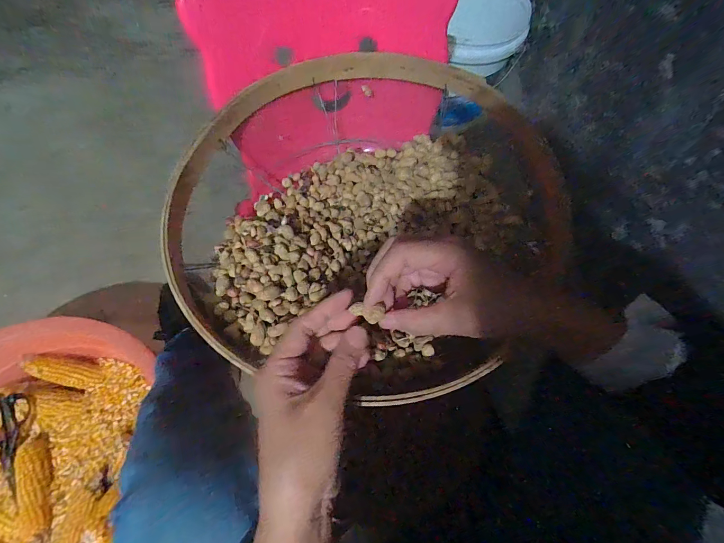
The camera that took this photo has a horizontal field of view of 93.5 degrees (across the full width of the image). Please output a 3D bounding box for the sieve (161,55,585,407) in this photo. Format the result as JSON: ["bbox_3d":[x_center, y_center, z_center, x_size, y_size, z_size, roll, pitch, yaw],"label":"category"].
[{"bbox_3d":[-0.018,-0.067,0.425,0.390,0.113,0.405,1,67,-1],"label":"sieve"}]

